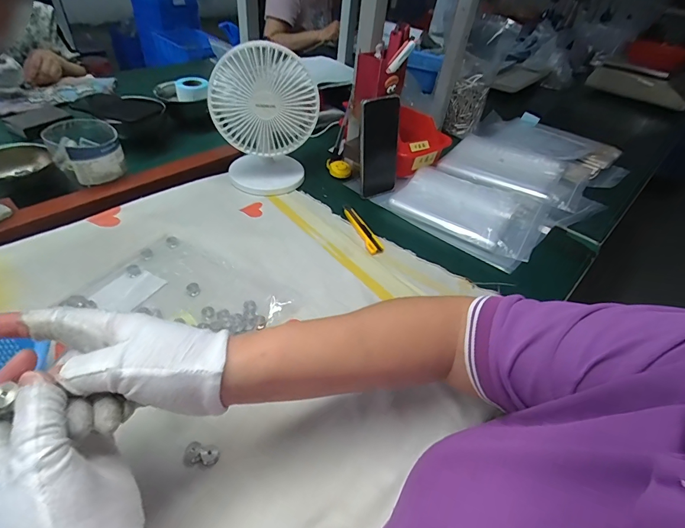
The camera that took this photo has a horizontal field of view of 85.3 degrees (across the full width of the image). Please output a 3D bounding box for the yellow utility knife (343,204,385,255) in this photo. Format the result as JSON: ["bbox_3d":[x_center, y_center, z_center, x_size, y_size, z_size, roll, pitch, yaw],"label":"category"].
[{"bbox_3d":[0.030,-0.059,0.602,0.023,0.011,0.126,-12,45,-21],"label":"yellow utility knife"}]

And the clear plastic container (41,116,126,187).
[{"bbox_3d":[-0.416,-0.175,0.612,0.098,0.081,0.097,-19,48,-27],"label":"clear plastic container"}]

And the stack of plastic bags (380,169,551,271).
[{"bbox_3d":[0.225,-0.096,0.651,0.243,0.038,0.192,32,47,25],"label":"stack of plastic bags"}]

